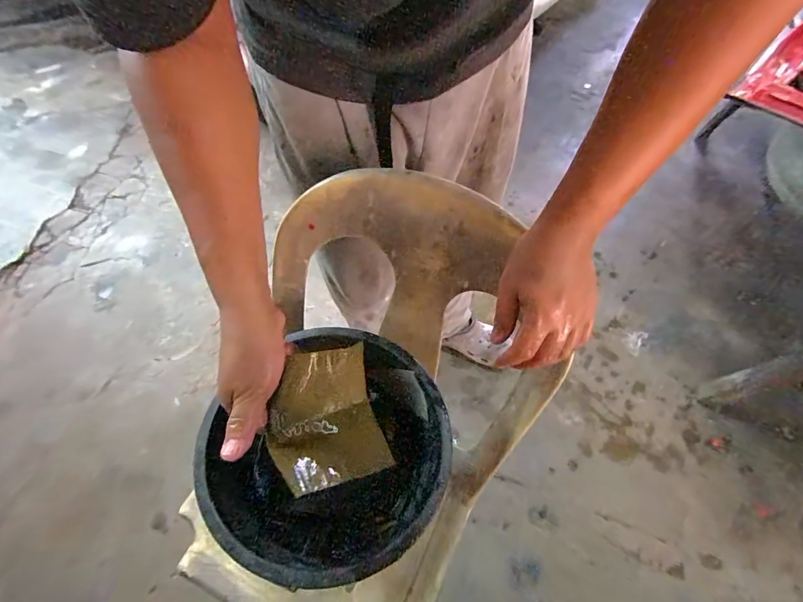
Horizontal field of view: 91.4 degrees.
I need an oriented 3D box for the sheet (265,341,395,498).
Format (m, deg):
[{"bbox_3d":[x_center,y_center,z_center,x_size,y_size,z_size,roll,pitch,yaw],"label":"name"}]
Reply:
[{"bbox_3d":[-0.073,0.112,0.376,0.104,0.019,0.130,-15,94,-31],"label":"sheet"}]

